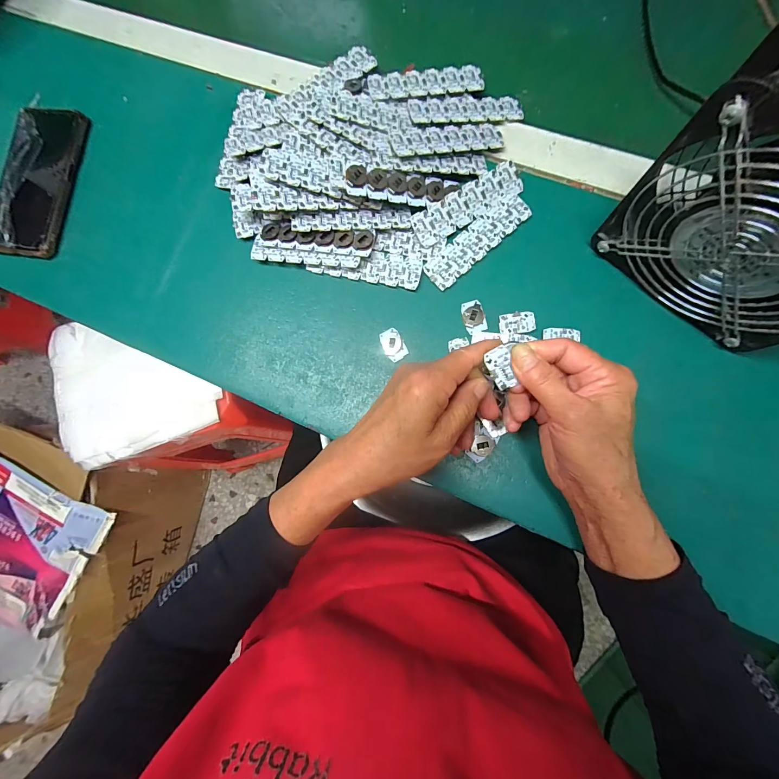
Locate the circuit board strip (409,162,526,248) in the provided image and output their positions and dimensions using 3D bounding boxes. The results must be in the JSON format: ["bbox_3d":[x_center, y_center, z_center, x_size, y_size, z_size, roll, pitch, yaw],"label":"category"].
[{"bbox_3d":[0.071,-0.167,0.303,0.106,0.004,0.030,-31,100,-2],"label":"circuit board strip"}]

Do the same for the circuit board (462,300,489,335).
[{"bbox_3d":[0.074,-0.064,0.297,0.019,0.004,0.029,-15,81,3],"label":"circuit board"}]

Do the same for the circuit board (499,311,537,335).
[{"bbox_3d":[0.110,-0.057,0.293,0.029,0.004,0.018,-4,82,5],"label":"circuit board"}]

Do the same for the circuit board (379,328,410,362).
[{"bbox_3d":[0.004,-0.040,0.303,0.020,0.007,0.030,-26,80,2],"label":"circuit board"}]

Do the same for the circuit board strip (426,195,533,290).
[{"bbox_3d":[0.079,-0.134,0.305,0.106,0.006,0.029,-41,80,-1],"label":"circuit board strip"}]

